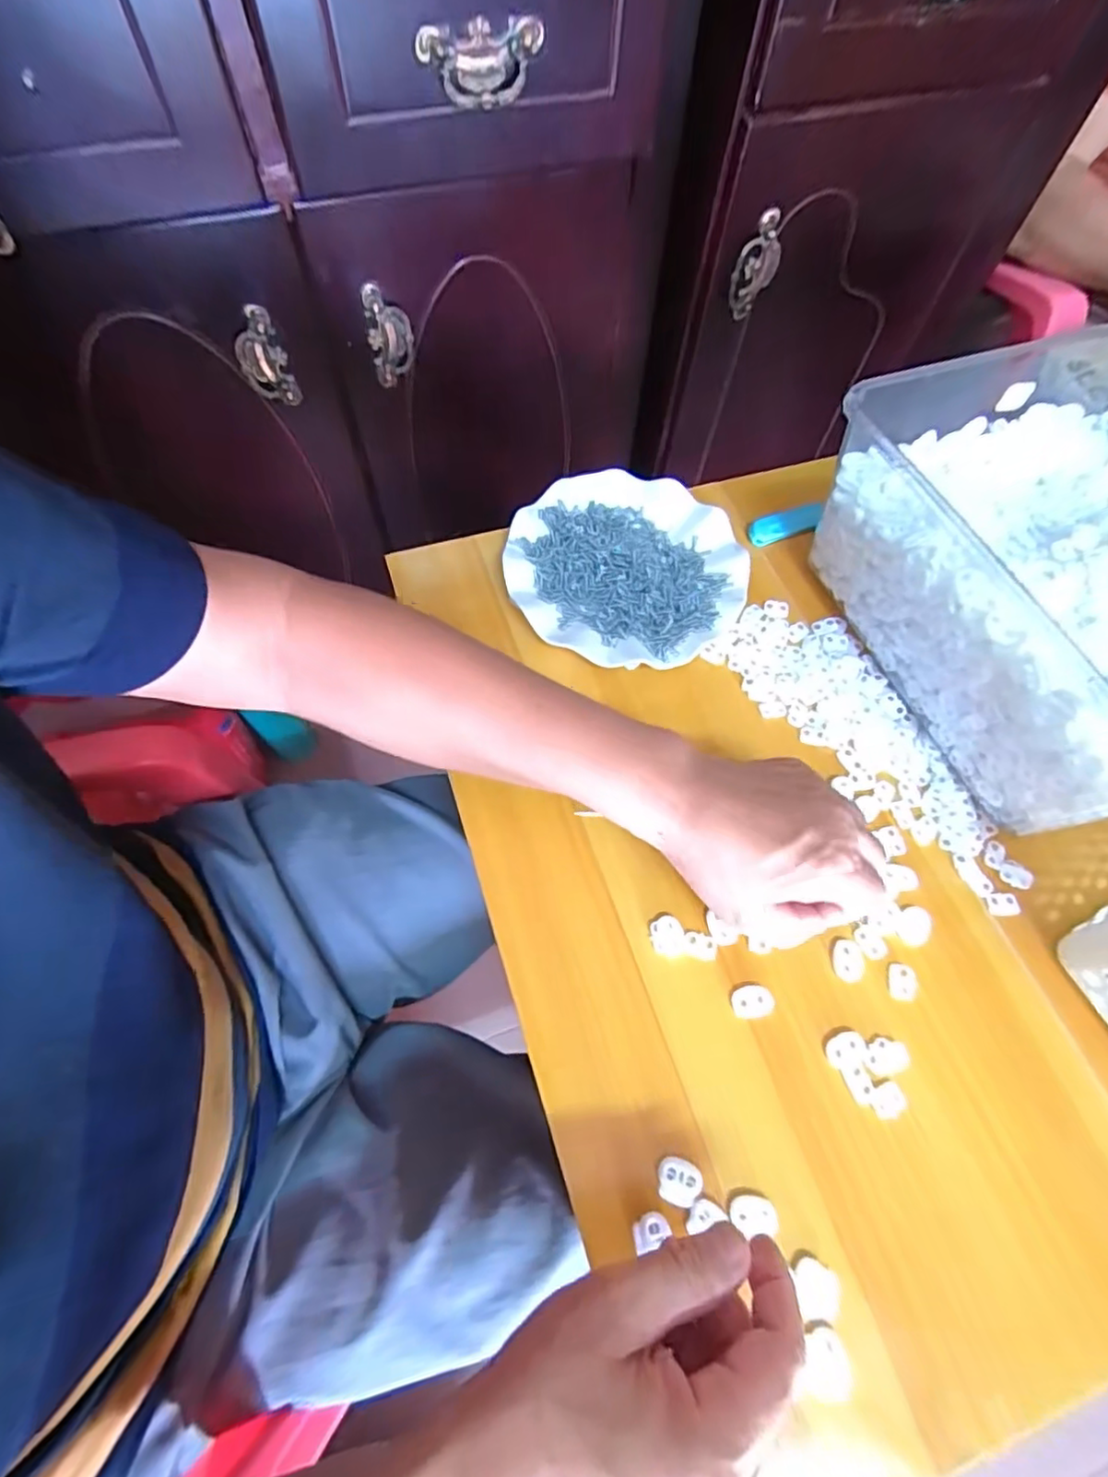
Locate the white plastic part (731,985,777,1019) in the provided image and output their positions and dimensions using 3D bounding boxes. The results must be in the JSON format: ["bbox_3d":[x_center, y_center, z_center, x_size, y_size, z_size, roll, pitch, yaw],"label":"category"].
[{"bbox_3d":[0.116,0.152,0.355,0.025,0.005,0.017,-6,64,-5],"label":"white plastic part"}]

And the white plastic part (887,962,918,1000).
[{"bbox_3d":[0.206,0.143,0.362,0.016,0.004,0.020,10,64,2],"label":"white plastic part"}]

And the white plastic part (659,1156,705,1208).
[{"bbox_3d":[0.065,0.228,0.317,0.023,0.007,0.020,12,64,3],"label":"white plastic part"}]

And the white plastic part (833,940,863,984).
[{"bbox_3d":[0.175,0.133,0.367,0.018,0.004,0.023,-2,64,-4],"label":"white plastic part"}]

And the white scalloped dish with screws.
[{"bbox_3d":[0.055,-0.132,0.476,0.177,0.017,0.176,1,64,-2],"label":"white scalloped dish with screws"}]

